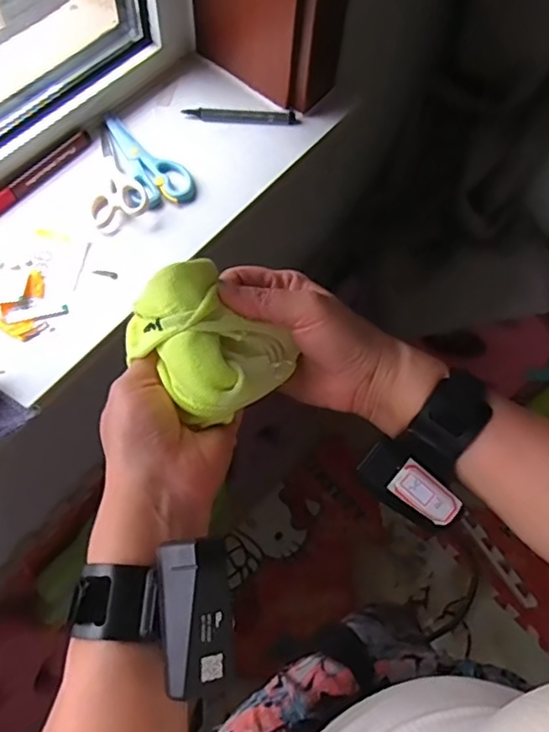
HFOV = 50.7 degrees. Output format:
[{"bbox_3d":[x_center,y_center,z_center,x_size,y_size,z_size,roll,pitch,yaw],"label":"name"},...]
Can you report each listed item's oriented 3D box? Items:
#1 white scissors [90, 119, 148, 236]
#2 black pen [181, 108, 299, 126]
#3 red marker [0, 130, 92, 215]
[{"bbox_3d":[-0.163,-0.182,0.552,0.052,0.014,0.124,-24,68,-13],"label":"white scissors"},{"bbox_3d":[-0.035,-0.258,0.598,0.116,0.013,0.016,0,64,-2],"label":"black pen"},{"bbox_3d":[-0.224,-0.183,0.549,0.018,0.009,0.125,37,68,15],"label":"red marker"}]

